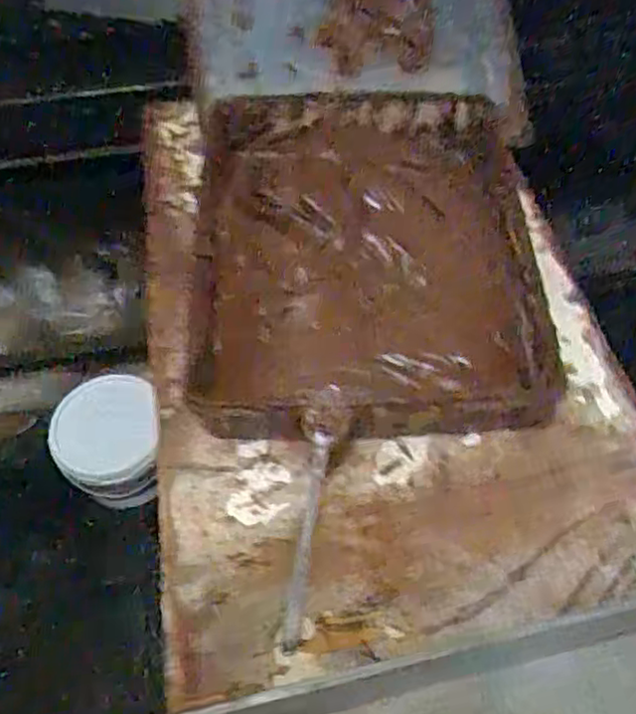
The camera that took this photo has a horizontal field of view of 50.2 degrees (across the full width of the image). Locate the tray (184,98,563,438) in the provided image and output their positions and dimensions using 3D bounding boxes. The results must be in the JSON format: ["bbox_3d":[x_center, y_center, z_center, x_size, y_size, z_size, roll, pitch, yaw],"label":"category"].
[{"bbox_3d":[0.038,-0.089,0.607,0.307,0.071,0.372,-2,54,1],"label":"tray"}]

